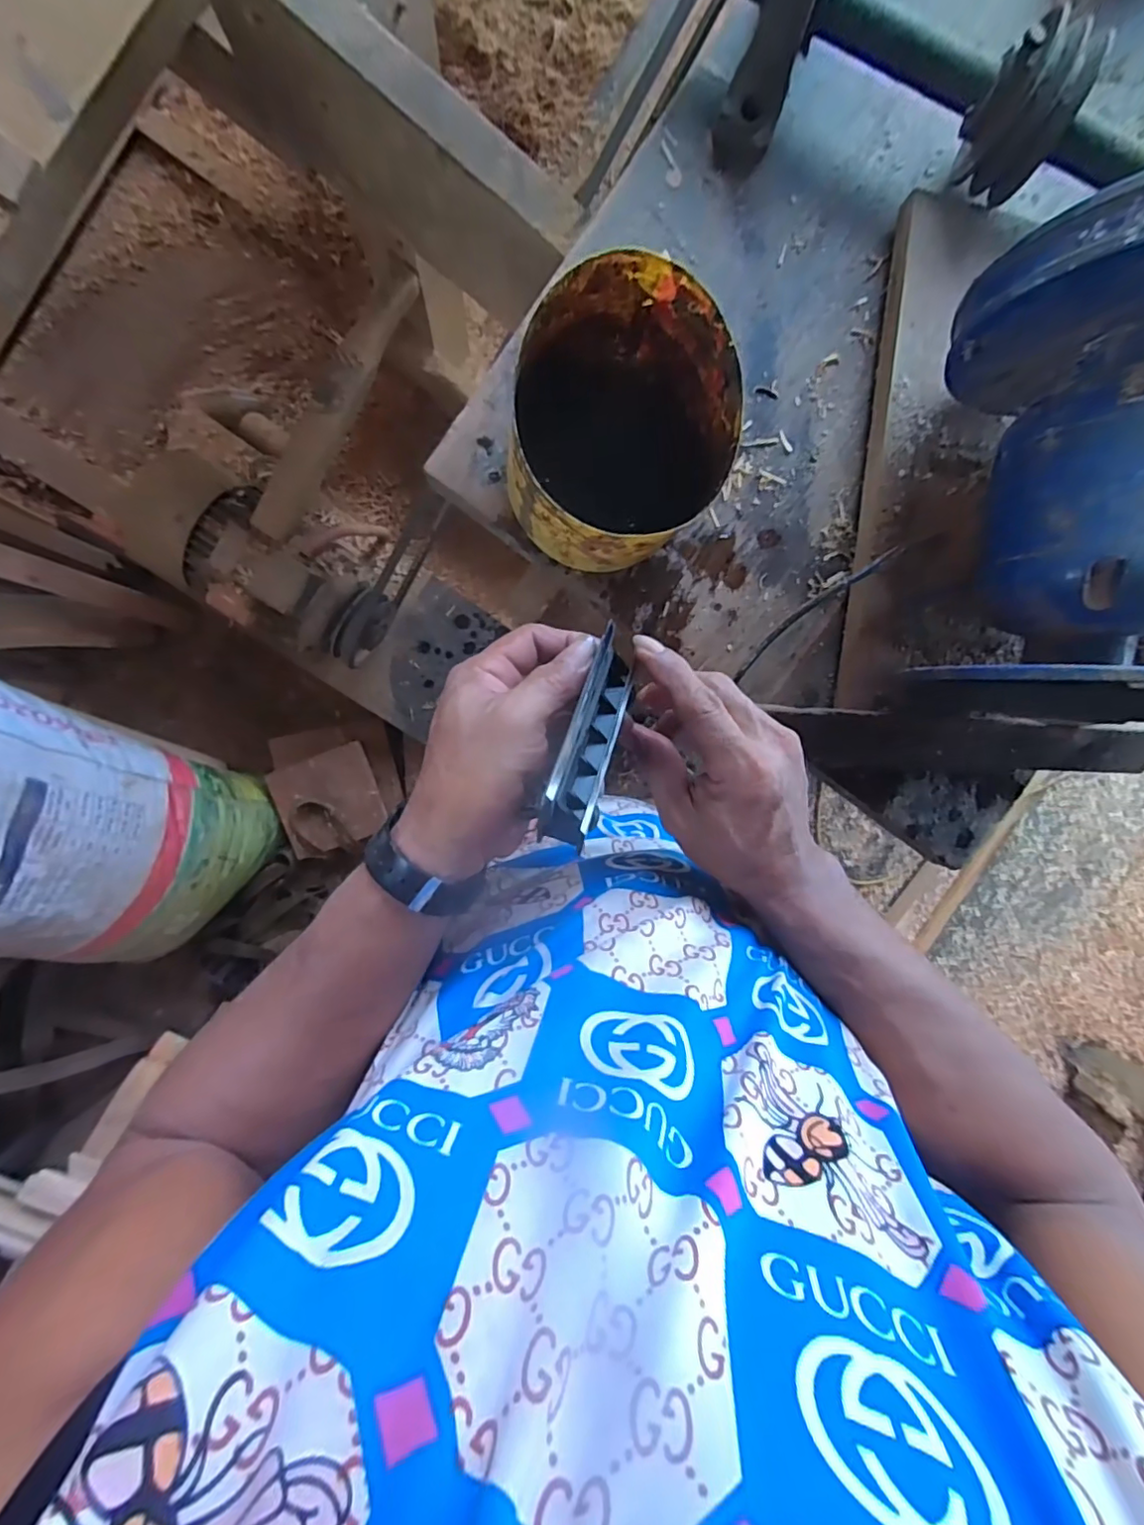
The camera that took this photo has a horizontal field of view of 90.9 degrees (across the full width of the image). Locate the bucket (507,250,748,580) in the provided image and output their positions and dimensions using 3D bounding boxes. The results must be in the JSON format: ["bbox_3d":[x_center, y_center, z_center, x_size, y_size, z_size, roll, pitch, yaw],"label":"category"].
[{"bbox_3d":[0.032,-0.254,0.442,0.159,0.156,0.159,28,93,-8],"label":"bucket"}]

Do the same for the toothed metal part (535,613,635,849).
[{"bbox_3d":[0.011,-0.013,0.268,0.027,0.024,0.108,23,61,-8],"label":"toothed metal part"}]

